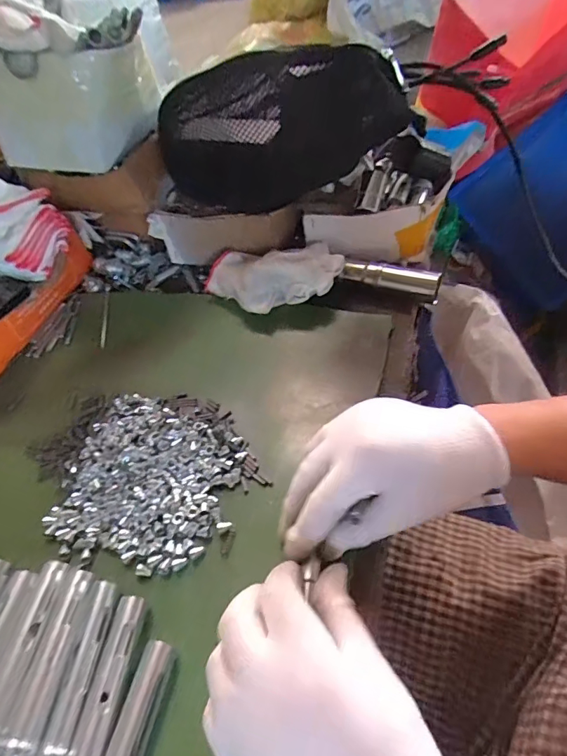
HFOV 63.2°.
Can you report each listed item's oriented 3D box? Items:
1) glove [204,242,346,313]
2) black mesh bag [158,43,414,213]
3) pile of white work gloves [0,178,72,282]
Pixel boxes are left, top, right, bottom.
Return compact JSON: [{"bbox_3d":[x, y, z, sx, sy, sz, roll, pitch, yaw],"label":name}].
[{"bbox_3d":[-0.011,-0.096,0.446,0.135,0.047,0.075,-3,49,7],"label":"glove"},{"bbox_3d":[-0.004,-0.237,0.455,0.253,0.124,0.079,-2,49,7],"label":"black mesh bag"},{"bbox_3d":[-0.297,-0.154,0.470,0.162,0.061,0.093,10,51,17],"label":"pile of white work gloves"}]

